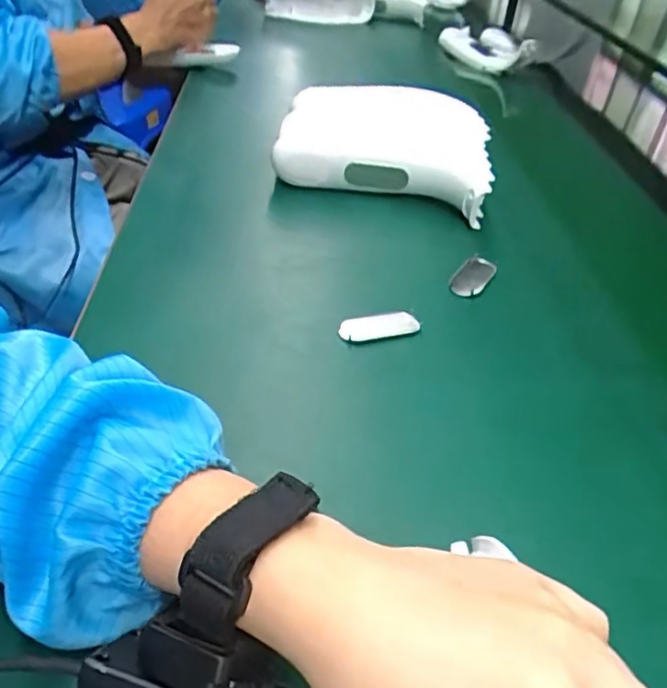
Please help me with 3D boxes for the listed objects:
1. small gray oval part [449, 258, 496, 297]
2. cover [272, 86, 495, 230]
[{"bbox_3d":[0.111,-0.053,0.498,0.024,0.008,0.057,22,41,20],"label":"small gray oval part"},{"bbox_3d":[0.063,-0.218,0.665,0.245,0.064,0.252,17,39,14],"label":"cover"}]

